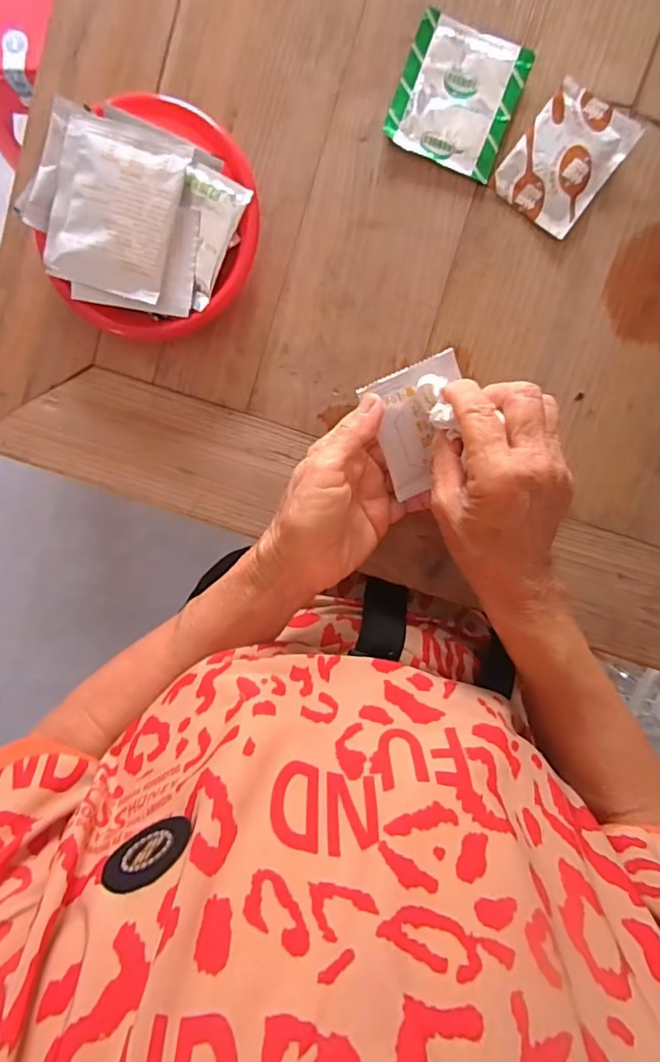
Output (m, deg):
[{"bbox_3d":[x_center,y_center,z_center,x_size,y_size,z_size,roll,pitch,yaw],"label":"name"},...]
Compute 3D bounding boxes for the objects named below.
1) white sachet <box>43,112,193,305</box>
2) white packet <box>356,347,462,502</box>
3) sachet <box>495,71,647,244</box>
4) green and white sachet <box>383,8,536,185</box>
[{"bbox_3d":[-0.134,-0.200,0.349,0.077,0.009,0.094,18,100,3],"label":"white sachet"},{"bbox_3d":[0.060,-0.064,0.344,0.061,0.014,0.075,-26,110,-3],"label":"white packet"},{"bbox_3d":[0.149,-0.235,0.353,0.057,0.009,0.078,37,98,-1],"label":"sachet"},{"bbox_3d":[0.080,-0.275,0.354,0.074,0.005,0.077,21,98,1],"label":"green and white sachet"}]

